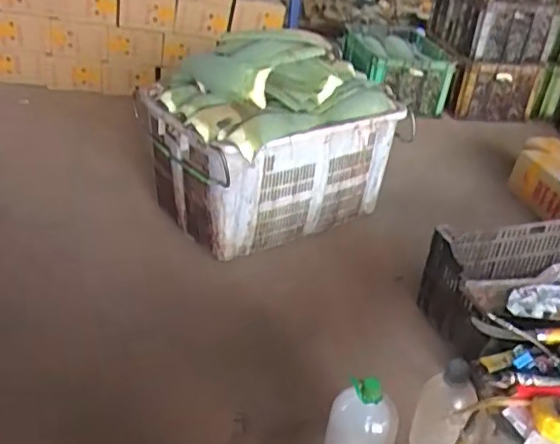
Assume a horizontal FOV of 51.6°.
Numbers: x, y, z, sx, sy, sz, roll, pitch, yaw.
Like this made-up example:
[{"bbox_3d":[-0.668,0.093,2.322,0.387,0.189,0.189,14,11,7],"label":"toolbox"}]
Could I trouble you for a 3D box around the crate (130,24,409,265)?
[{"bbox_3d":[-0.024,-0.249,1.637,0.623,0.456,0.414,-20,38,-37],"label":"crate"}]

